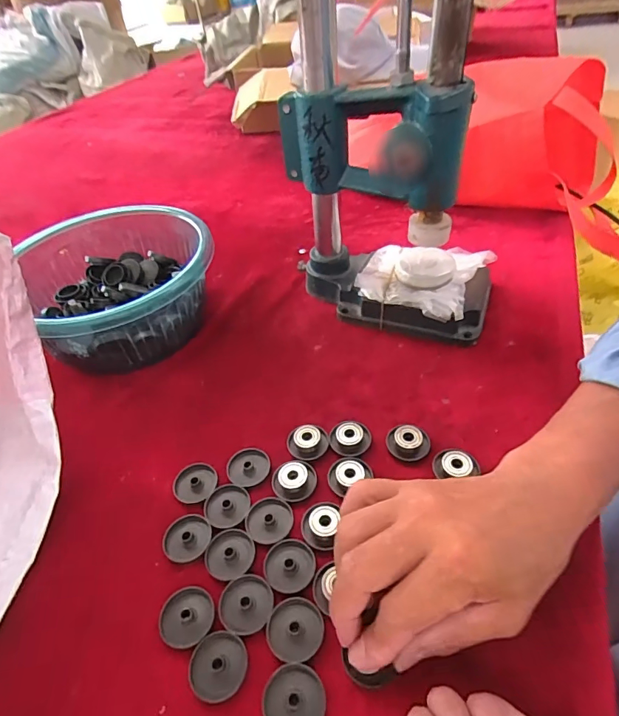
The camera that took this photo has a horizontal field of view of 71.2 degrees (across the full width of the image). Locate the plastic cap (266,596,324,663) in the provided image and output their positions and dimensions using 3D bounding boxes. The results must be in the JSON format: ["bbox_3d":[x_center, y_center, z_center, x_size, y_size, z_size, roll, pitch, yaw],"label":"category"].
[{"bbox_3d":[-0.009,0.161,0.258,0.033,0.004,0.032,-3,45,3],"label":"plastic cap"}]

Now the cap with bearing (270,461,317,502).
[{"bbox_3d":[-0.011,0.091,0.324,0.033,0.009,0.029,-10,45,-5],"label":"cap with bearing"}]

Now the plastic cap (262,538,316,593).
[{"bbox_3d":[-0.013,0.135,0.283,0.033,0.004,0.033,-3,45,3],"label":"plastic cap"}]

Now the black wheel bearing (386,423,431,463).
[{"bbox_3d":[0.079,0.064,0.344,0.032,0.010,0.036,13,48,18],"label":"black wheel bearing"}]

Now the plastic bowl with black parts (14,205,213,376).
[{"bbox_3d":[-0.193,-0.074,0.460,0.187,0.088,0.202,-27,49,-21],"label":"plastic bowl with black parts"}]

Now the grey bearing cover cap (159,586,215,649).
[{"bbox_3d":[-0.076,0.159,0.268,0.033,0.004,0.032,-3,45,3],"label":"grey bearing cover cap"}]

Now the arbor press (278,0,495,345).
[{"bbox_3d":[0.076,-0.204,0.359,0.205,0.375,0.120,15,48,19],"label":"arbor press"}]

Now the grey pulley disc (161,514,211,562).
[{"bbox_3d":[-0.086,0.125,0.303,0.033,0.004,0.033,-3,45,3],"label":"grey pulley disc"}]

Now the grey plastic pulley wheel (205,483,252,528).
[{"bbox_3d":[-0.061,0.108,0.317,0.033,0.005,0.032,-3,45,3],"label":"grey plastic pulley wheel"}]

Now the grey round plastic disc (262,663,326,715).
[{"bbox_3d":[-0.009,0.186,0.235,0.033,0.007,0.033,-3,45,3],"label":"grey round plastic disc"}]

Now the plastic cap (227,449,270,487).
[{"bbox_3d":[-0.048,0.085,0.340,0.033,0.004,0.034,-3,45,3],"label":"plastic cap"}]

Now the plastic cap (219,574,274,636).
[{"bbox_3d":[-0.040,0.152,0.269,0.033,0.004,0.032,-7,45,-2],"label":"plastic cap"}]

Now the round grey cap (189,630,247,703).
[{"bbox_3d":[-0.053,0.176,0.249,0.032,0.007,0.032,-3,45,3],"label":"round grey cap"}]

